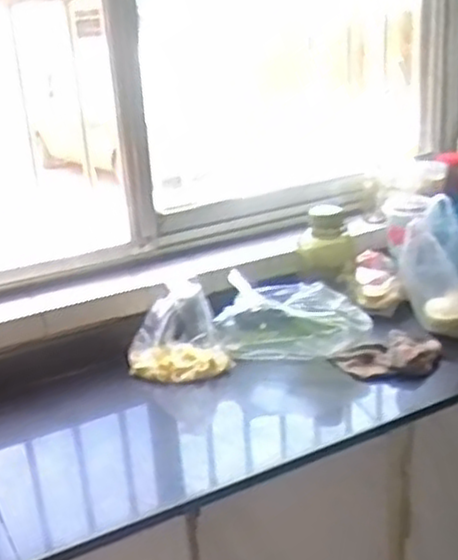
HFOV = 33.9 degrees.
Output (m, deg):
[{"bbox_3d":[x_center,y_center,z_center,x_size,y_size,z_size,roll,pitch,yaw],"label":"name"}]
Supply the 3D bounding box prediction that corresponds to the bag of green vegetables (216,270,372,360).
[{"bbox_3d":[0.119,0.079,1.401,0.274,0.137,0.087,6,23,20],"label":"bag of green vegetables"}]

